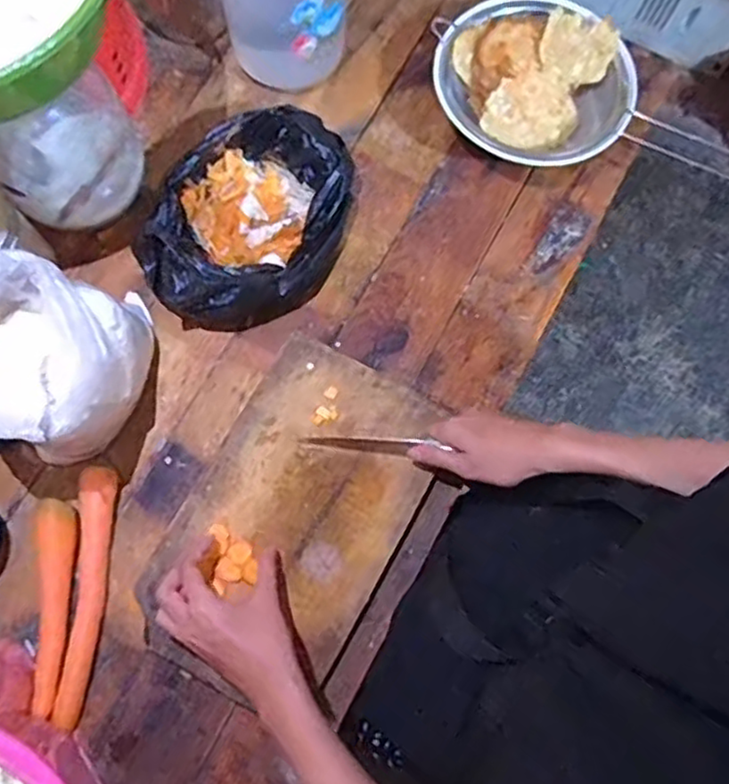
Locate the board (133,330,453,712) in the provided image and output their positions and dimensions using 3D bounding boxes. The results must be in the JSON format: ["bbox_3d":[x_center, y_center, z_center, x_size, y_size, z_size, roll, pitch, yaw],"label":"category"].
[{"bbox_3d":[-0.060,0.108,0.603,0.176,0.017,0.297,29,77,6],"label":"board"}]

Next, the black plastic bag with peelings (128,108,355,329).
[{"bbox_3d":[-0.109,-0.164,0.653,0.166,0.074,0.208,15,76,2],"label":"black plastic bag with peelings"}]

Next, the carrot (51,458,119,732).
[{"bbox_3d":[-0.235,0.169,0.590,0.026,0.025,0.206,2,76,-1],"label":"carrot"}]

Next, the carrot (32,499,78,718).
[{"bbox_3d":[-0.263,0.176,0.583,0.027,0.029,0.165,0,76,-1],"label":"carrot"}]

